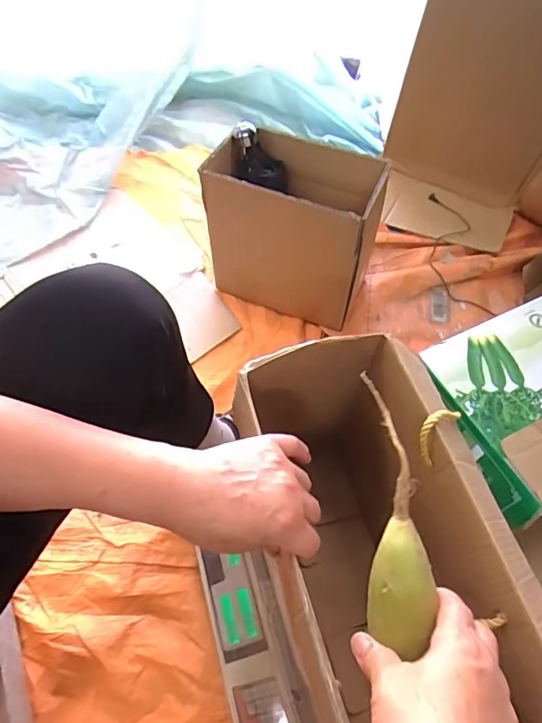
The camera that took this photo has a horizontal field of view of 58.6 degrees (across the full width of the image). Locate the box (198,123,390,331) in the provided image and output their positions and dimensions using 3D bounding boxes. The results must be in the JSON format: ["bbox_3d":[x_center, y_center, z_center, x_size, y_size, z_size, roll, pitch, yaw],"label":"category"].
[{"bbox_3d":[0.039,-0.224,0.831,0.255,0.254,0.166,23,59,12],"label":"box"}]

